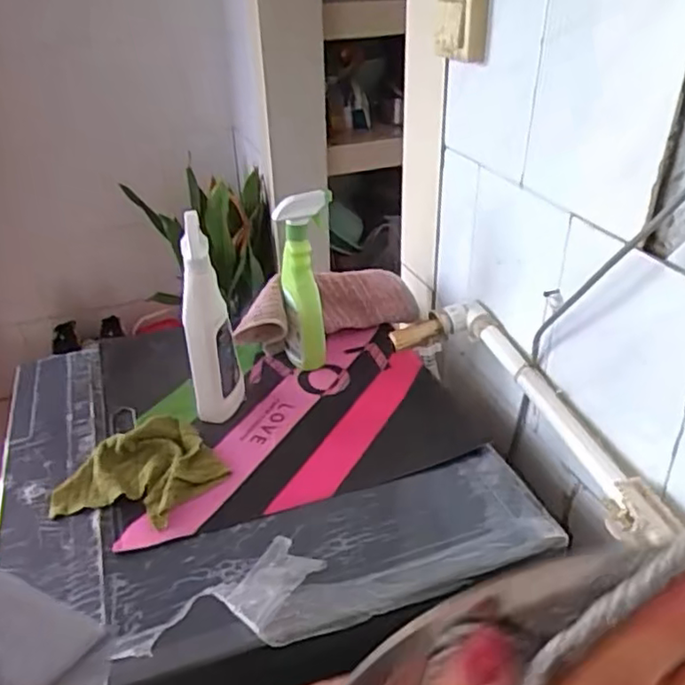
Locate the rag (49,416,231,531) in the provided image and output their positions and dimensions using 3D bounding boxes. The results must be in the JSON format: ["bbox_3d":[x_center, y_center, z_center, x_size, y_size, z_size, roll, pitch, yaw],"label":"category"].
[{"bbox_3d":[-0.228,0.148,0.739,0.138,0.032,0.164,19,37,30],"label":"rag"}]

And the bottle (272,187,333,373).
[{"bbox_3d":[-0.050,-0.076,0.881,0.066,0.245,0.051,-2,32,-1],"label":"bottle"}]

